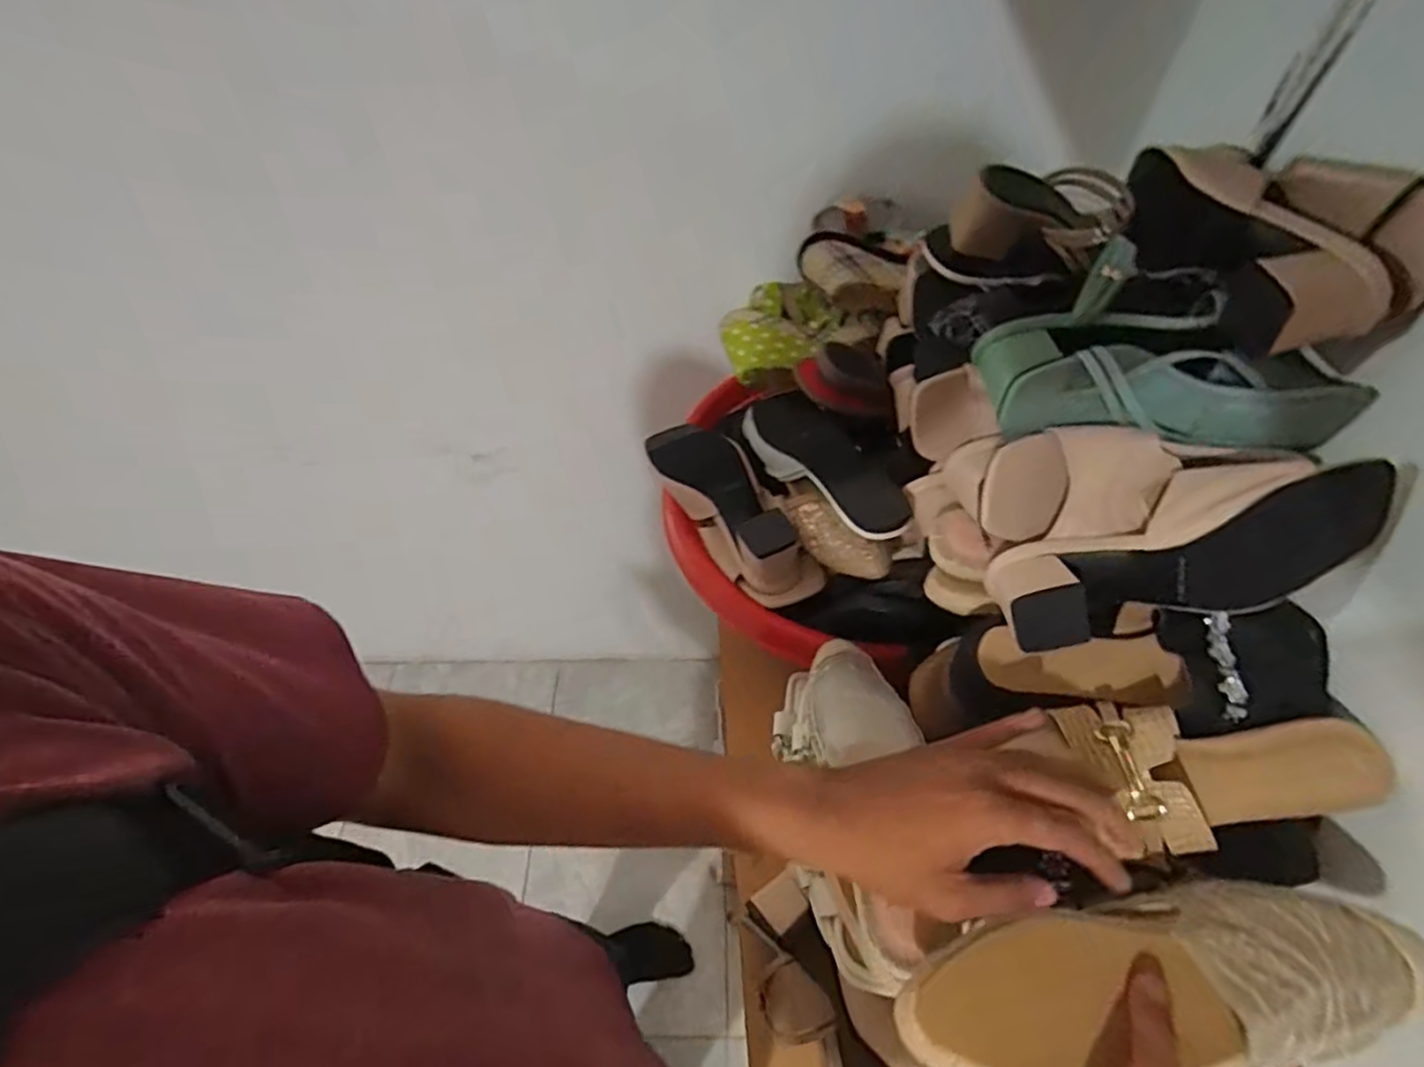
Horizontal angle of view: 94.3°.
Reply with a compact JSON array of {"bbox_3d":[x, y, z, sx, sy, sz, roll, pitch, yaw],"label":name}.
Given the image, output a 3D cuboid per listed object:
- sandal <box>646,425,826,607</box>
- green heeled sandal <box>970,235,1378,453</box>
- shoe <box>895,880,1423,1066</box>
[{"bbox_3d":[0.013,-0.030,0.684,0.090,0.071,0.249,-25,57,-17],"label":"sandal"},{"bbox_3d":[0.322,-0.125,0.475,0.231,0.080,0.107,1,53,1],"label":"green heeled sandal"},{"bbox_3d":[0.257,0.238,0.351,0.261,0.048,0.082,-7,53,-3],"label":"shoe"}]

